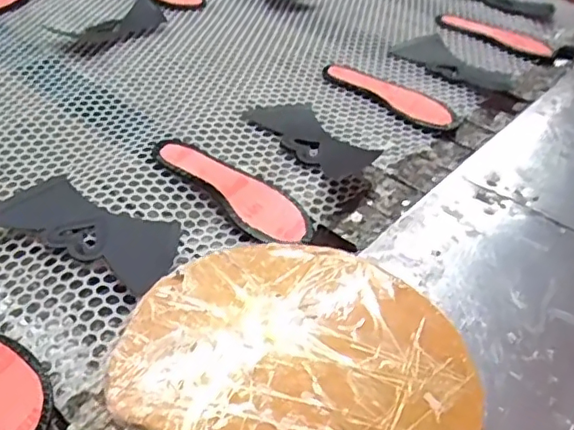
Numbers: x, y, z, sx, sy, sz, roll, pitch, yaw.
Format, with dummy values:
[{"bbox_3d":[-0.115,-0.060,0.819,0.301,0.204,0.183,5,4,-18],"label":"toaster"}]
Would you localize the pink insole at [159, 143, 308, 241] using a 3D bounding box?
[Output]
[{"bbox_3d":[-0.065,-0.029,0.664,0.208,0.021,0.061,28,46,24],"label":"pink insole"}]

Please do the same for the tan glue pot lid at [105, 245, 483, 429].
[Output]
[{"bbox_3d":[0.014,0.094,0.404,0.234,0.007,0.186,19,43,14],"label":"tan glue pot lid"}]

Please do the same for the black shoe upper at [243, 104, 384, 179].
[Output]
[{"bbox_3d":[0.035,-0.107,0.774,0.099,0.008,0.184,-27,51,-32],"label":"black shoe upper"}]

